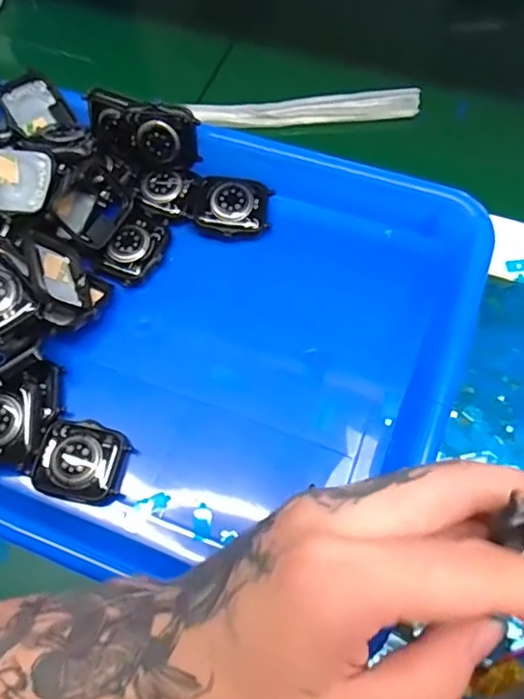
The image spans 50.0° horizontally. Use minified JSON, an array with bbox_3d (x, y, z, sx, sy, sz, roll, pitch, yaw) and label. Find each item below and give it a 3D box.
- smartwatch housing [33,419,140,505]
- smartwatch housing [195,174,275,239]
[{"bbox_3d":[-0.090,0.056,0.282,0.043,0.012,0.038,12,69,10],"label":"smartwatch housing"},{"bbox_3d":[-0.017,-0.085,0.334,0.042,0.018,0.040,5,68,7],"label":"smartwatch housing"}]

